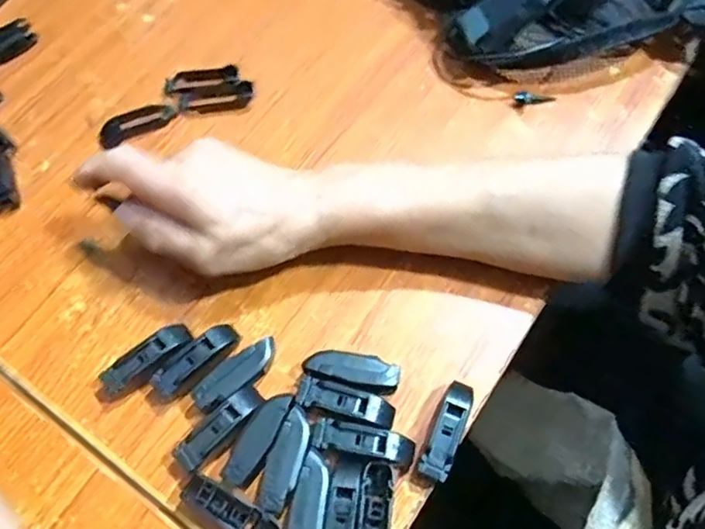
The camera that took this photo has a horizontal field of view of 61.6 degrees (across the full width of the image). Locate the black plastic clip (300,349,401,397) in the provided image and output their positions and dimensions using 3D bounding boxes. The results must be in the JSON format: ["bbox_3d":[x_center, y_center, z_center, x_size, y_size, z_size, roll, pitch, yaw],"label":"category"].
[{"bbox_3d":[0.000,0.062,0.341,0.053,0.014,0.020,9,66,6],"label":"black plastic clip"}]

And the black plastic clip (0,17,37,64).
[{"bbox_3d":[-0.269,-0.172,0.458,0.044,0.014,0.021,-35,69,-14],"label":"black plastic clip"}]

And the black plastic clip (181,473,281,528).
[{"bbox_3d":[-0.064,0.129,0.311,0.054,0.020,0.016,26,68,13],"label":"black plastic clip"}]

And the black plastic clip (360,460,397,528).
[{"bbox_3d":[0.012,0.132,0.308,0.017,0.016,0.056,7,65,5],"label":"black plastic clip"}]

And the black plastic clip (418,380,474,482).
[{"bbox_3d":[0.053,0.090,0.325,0.016,0.017,0.055,21,67,11],"label":"black plastic clip"}]

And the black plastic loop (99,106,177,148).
[{"bbox_3d":[-0.156,-0.102,0.429,0.056,0.007,0.023,-32,68,-13],"label":"black plastic loop"}]

